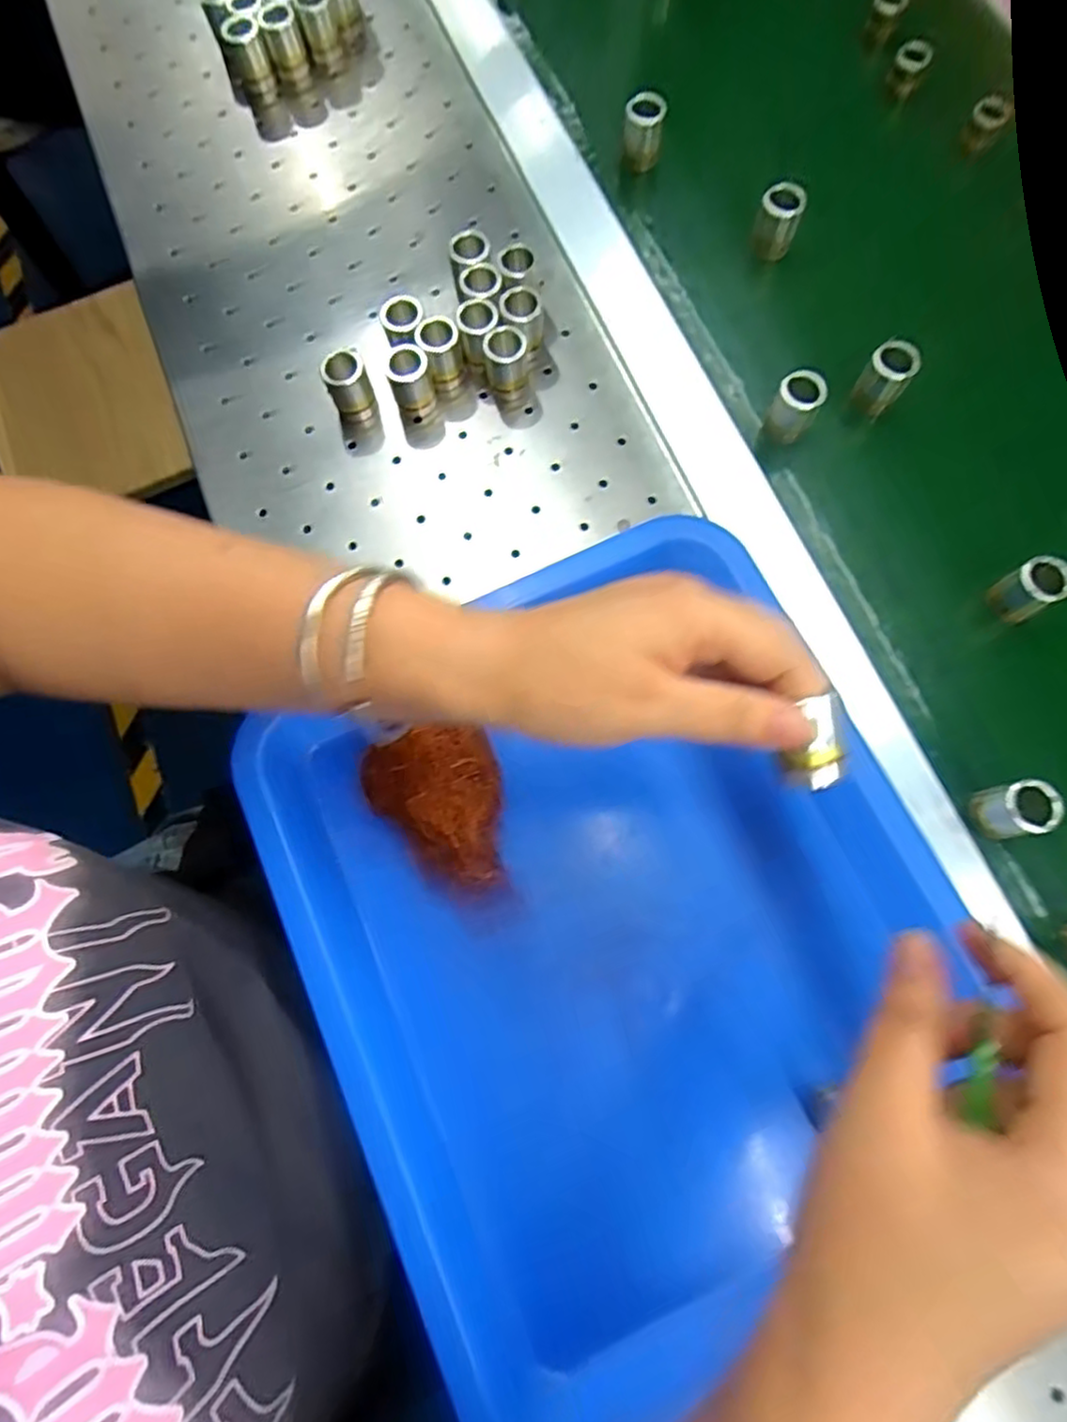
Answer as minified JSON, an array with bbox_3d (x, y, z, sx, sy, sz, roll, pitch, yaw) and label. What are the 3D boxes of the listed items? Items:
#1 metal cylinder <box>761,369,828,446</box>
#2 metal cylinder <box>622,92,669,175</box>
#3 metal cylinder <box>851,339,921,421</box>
[{"bbox_3d":[0.141,-0.162,0.371,0.023,0.041,0.020,22,77,6],"label":"metal cylinder"},{"bbox_3d":[0.067,-0.353,0.416,0.023,0.035,0.023,8,76,3],"label":"metal cylinder"},{"bbox_3d":[0.192,-0.179,0.378,0.023,0.049,0.021,0,76,1],"label":"metal cylinder"}]

